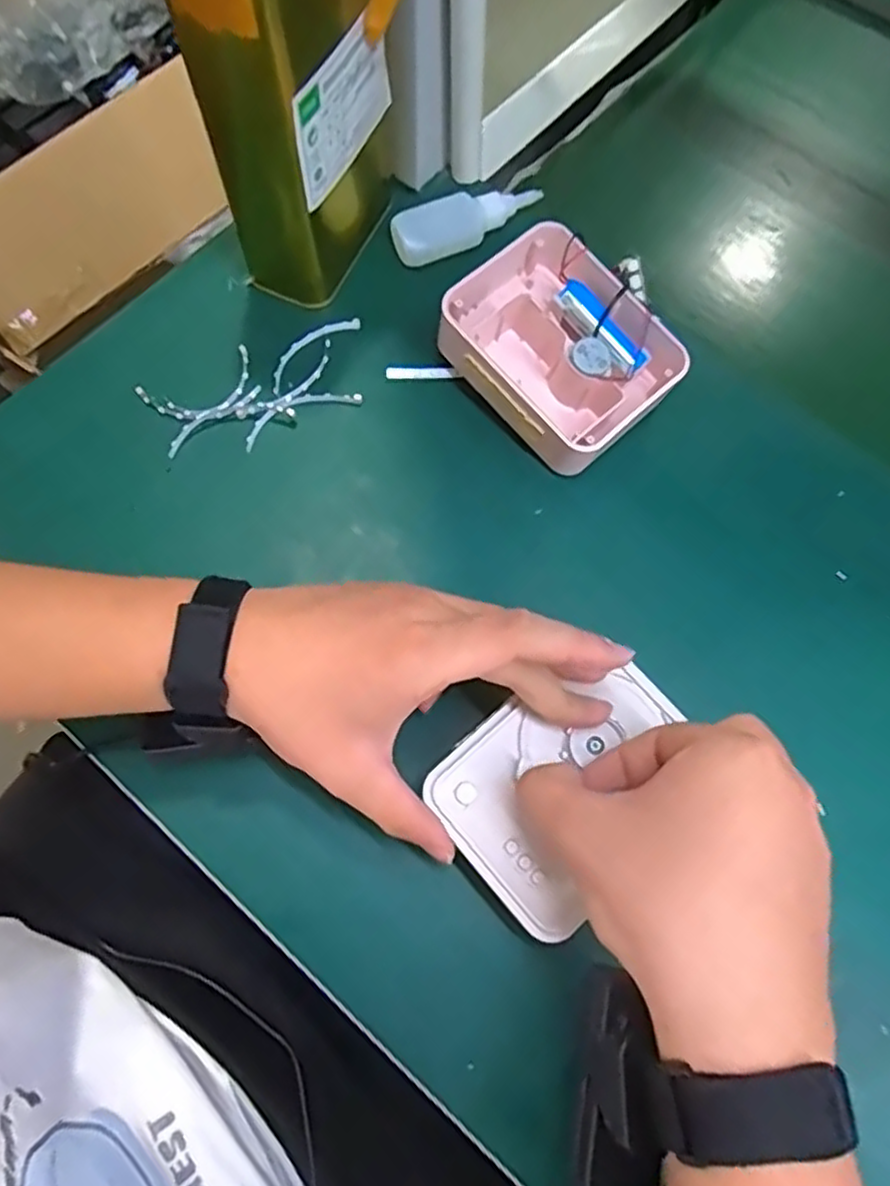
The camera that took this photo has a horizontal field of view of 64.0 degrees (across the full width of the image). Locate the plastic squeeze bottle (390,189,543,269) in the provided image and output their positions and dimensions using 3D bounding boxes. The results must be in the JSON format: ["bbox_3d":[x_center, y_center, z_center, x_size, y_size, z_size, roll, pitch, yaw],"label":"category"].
[{"bbox_3d":[0.013,-0.254,0.485,0.105,0.020,0.034,-20,73,-9],"label":"plastic squeeze bottle"}]

